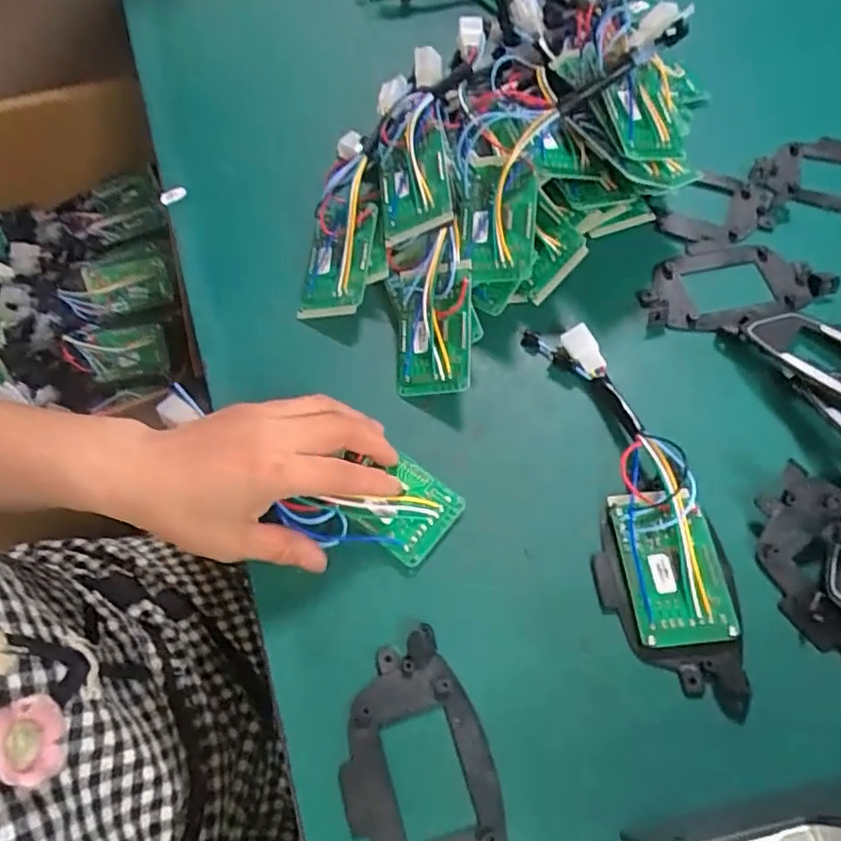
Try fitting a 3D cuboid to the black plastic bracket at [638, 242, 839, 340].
[{"bbox_3d":[0.204,-0.092,0.433,0.123,0.012,0.072,-11,63,-2],"label":"black plastic bracket"}]

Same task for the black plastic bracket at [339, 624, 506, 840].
[{"bbox_3d":[-0.001,0.167,0.305,0.069,0.012,0.120,-18,63,-6],"label":"black plastic bracket"}]

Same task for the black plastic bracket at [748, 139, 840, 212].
[{"bbox_3d":[0.307,-0.180,0.478,0.131,0.015,0.068,7,63,7],"label":"black plastic bracket"}]

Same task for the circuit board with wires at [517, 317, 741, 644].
[{"bbox_3d":[0.116,0.024,0.366,0.061,0.032,0.208,-15,63,-4],"label":"circuit board with wires"}]

